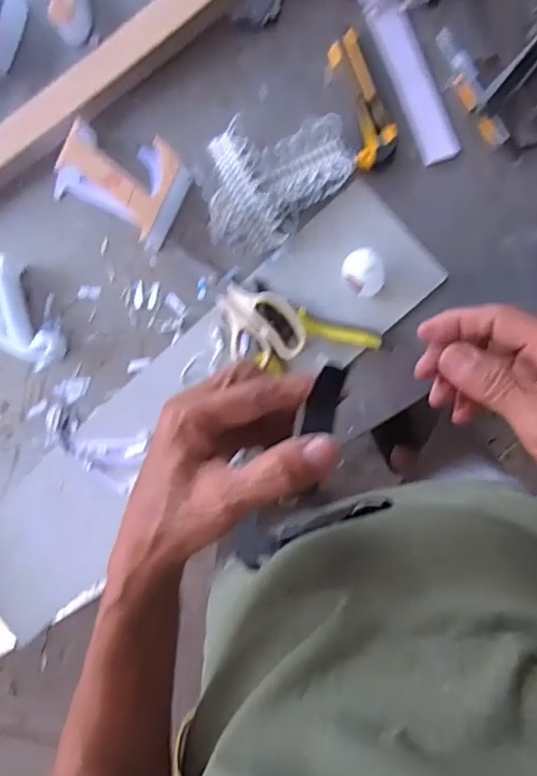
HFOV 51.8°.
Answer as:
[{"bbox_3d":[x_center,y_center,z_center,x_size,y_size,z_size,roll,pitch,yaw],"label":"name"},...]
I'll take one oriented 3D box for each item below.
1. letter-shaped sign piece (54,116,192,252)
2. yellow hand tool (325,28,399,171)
[{"bbox_3d":[-0.156,-0.222,0.581,0.143,0.046,0.102,33,94,6],"label":"letter-shaped sign piece"},{"bbox_3d":[0.093,-0.291,0.564,0.044,0.020,0.134,-18,88,7],"label":"yellow hand tool"}]

